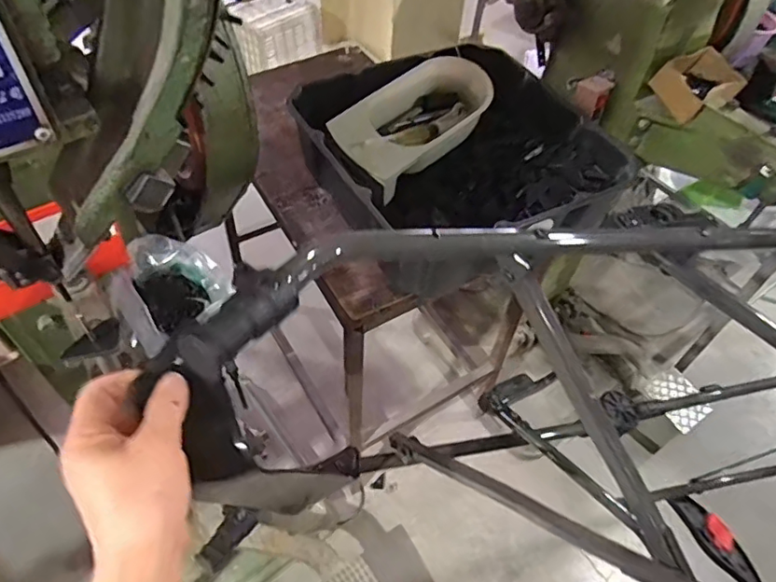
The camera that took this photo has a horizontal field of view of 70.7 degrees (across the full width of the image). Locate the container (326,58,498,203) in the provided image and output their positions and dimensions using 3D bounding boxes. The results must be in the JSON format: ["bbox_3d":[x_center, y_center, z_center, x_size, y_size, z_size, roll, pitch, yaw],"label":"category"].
[{"bbox_3d":[0.042,-0.293,0.932,0.163,0.089,0.301,33,56,20],"label":"container"}]

